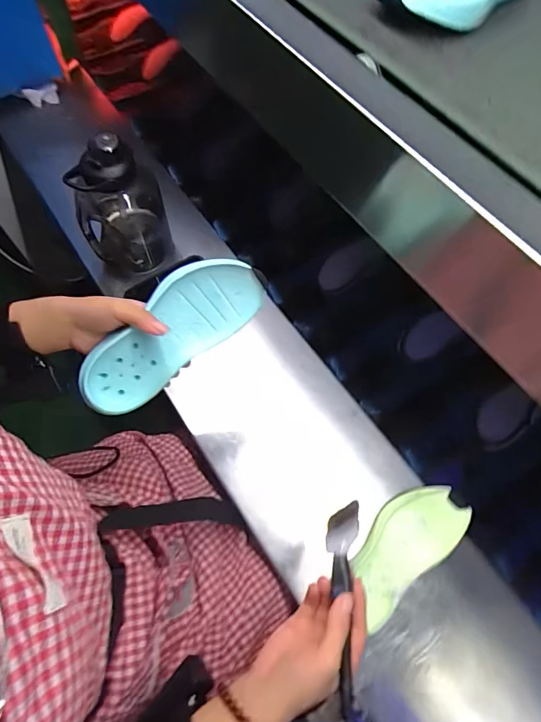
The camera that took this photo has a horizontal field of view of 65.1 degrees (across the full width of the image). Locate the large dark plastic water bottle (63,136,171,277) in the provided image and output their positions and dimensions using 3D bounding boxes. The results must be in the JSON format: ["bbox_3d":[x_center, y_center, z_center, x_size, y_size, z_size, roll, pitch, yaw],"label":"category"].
[{"bbox_3d":[-0.250,-0.256,0.701,0.122,0.215,0.110,0,65,2],"label":"large dark plastic water bottle"}]

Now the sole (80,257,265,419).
[{"bbox_3d":[-0.101,-0.030,0.432,0.202,0.019,0.082,-38,112,-8],"label":"sole"}]

